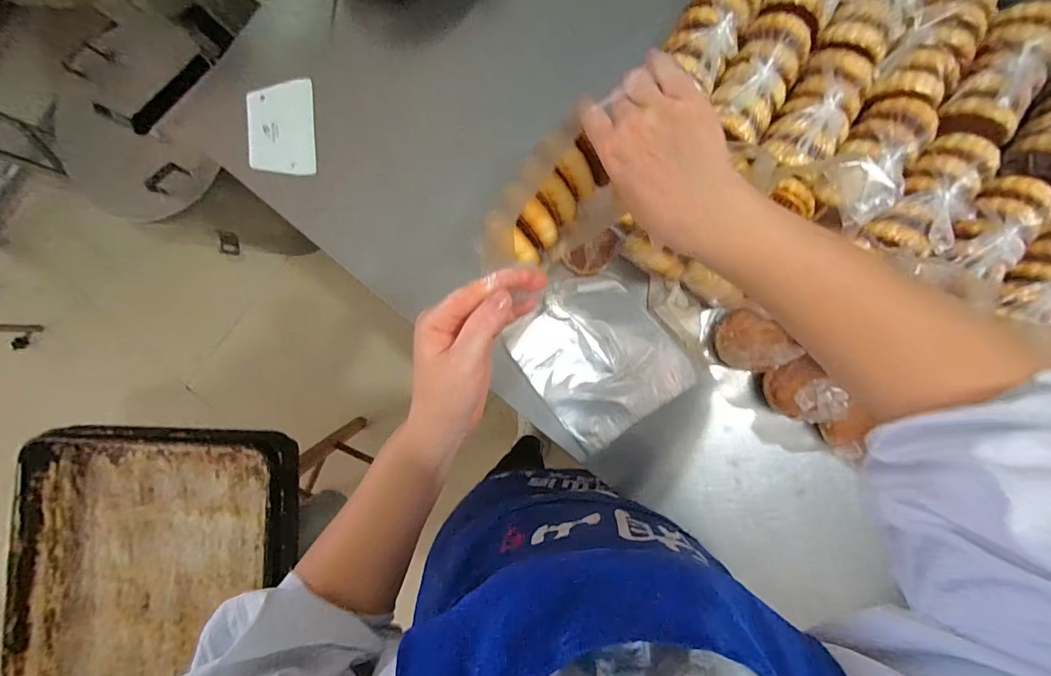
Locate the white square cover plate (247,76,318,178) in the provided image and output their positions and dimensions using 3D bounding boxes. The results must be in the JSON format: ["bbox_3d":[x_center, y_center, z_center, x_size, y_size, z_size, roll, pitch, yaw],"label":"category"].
[{"bbox_3d":[-0.341,-0.290,0.621,0.098,0.008,0.125,-4,92,6],"label":"white square cover plate"}]

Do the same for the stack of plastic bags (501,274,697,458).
[{"bbox_3d":[0.095,0.024,0.587,0.178,0.035,0.204,-35,87,2],"label":"stack of plastic bags"}]

